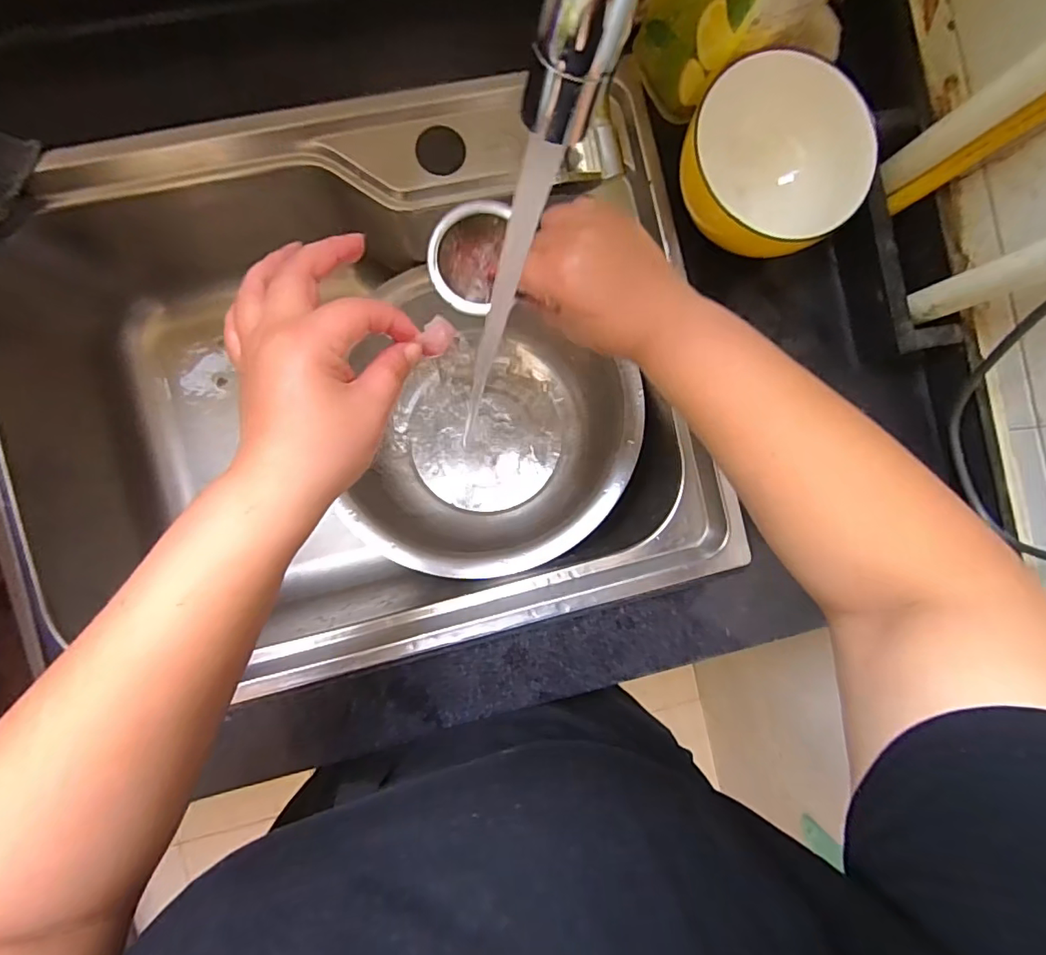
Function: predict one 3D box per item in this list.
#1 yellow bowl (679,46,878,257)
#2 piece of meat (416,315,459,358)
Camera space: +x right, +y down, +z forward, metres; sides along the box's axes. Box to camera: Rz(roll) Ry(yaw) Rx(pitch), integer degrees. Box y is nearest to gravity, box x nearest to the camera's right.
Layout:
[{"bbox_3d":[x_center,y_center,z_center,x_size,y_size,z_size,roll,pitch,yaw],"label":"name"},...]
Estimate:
[{"bbox_3d":[0.179,-0.230,0.402,0.121,0.078,0.134,-20,92,-5],"label":"yellow bowl"},{"bbox_3d":[-0.047,-0.078,0.297,0.016,0.016,0.025,32,87,-4],"label":"piece of meat"}]

